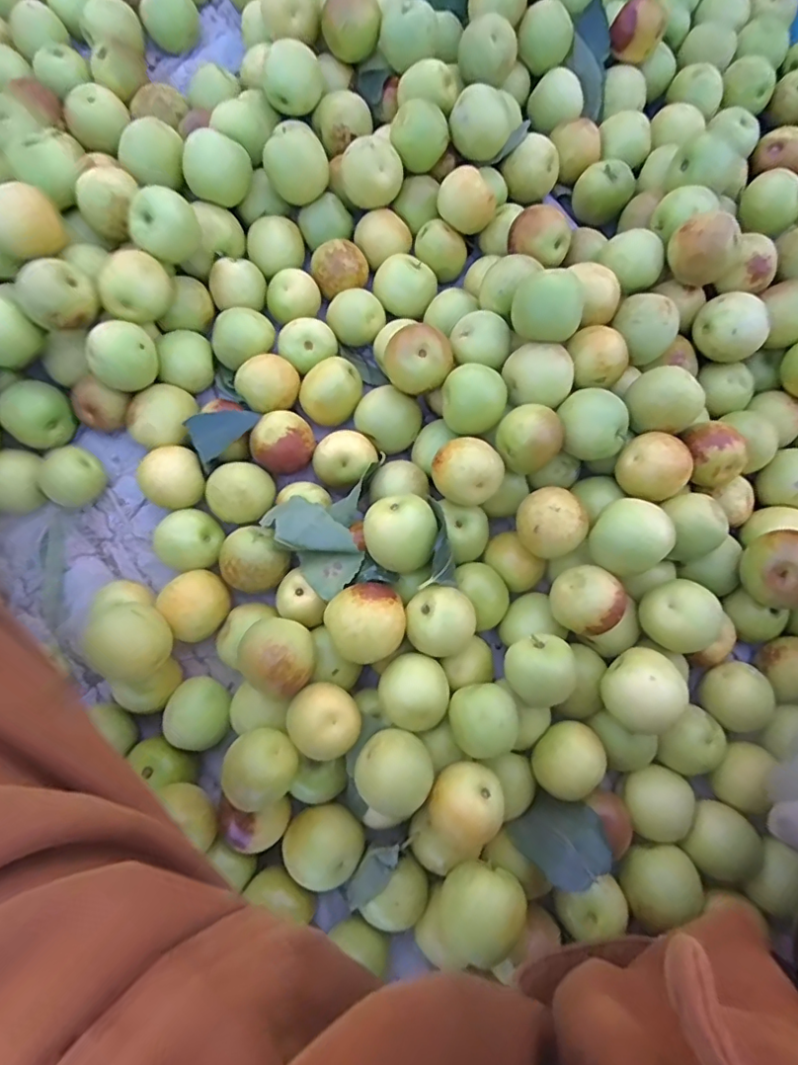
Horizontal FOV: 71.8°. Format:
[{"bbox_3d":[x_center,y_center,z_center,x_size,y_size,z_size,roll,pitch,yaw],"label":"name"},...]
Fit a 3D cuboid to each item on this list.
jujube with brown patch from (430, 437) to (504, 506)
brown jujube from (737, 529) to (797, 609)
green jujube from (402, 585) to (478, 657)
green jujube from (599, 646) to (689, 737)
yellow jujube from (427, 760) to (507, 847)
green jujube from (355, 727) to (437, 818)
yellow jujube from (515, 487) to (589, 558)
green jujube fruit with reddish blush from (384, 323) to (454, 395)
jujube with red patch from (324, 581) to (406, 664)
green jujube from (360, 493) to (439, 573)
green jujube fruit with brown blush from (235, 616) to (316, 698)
[{"bbox_3d":[0.035,-0.031,0.293,0.035,0.029,0.032,0,78,-2],"label":"jujube with brown patch"},{"bbox_3d":[0.195,0.019,0.286,0.036,0.037,0.035,0,78,-2],"label":"brown jujube"},{"bbox_3d":[0.020,0.044,0.277,0.033,0.029,0.034,0,78,-2],"label":"green jujube"},{"bbox_3d":[0.117,0.077,0.271,0.032,0.036,0.034,0,78,-2],"label":"green jujube"},{"bbox_3d":[0.031,0.126,0.260,0.032,0.030,0.035,0,78,-2],"label":"yellow jujube"},{"bbox_3d":[-0.002,0.113,0.266,0.034,0.036,0.035,0,78,-2],"label":"green jujube"},{"bbox_3d":[0.078,-0.004,0.290,0.031,0.033,0.033,0,78,-2],"label":"yellow jujube"},{"bbox_3d":[0.010,-0.094,0.307,0.036,0.031,0.031,6,78,0],"label":"green jujube fruit with reddish blush"},{"bbox_3d":[-0.015,0.044,0.272,0.037,0.031,0.037,0,78,-2],"label":"jujube with red patch"},{"bbox_3d":[0.001,0.000,0.284,0.037,0.029,0.037,0,78,-2],"label":"green jujube"},{"bbox_3d":[-0.058,0.061,0.272,0.036,0.037,0.035,0,78,-2],"label":"green jujube fruit with brown blush"}]

